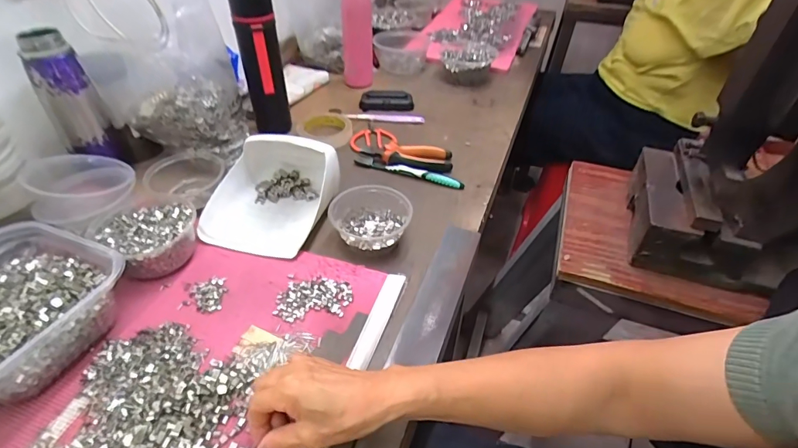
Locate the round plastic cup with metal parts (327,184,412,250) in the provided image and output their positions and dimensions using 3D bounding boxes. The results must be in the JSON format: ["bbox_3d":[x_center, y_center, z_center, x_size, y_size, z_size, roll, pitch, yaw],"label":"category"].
[{"bbox_3d":[-0.038,-0.006,0.582,0.107,0.045,0.096,3,42,-1],"label":"round plastic cup with metal parts"}]

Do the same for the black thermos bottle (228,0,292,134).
[{"bbox_3d":[-0.226,-0.264,0.717,0.066,0.251,0.054,-10,44,-14],"label":"black thermos bottle"}]

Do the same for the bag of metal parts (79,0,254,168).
[{"bbox_3d":[-0.334,-0.204,0.657,0.168,0.217,0.117,7,42,4],"label":"bag of metal parts"}]

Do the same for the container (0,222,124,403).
[{"bbox_3d":[-0.395,0.088,0.436,0.173,0.072,0.171,17,44,14],"label":"container"}]

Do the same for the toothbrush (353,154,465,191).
[{"bbox_3d":[0.014,-0.089,0.703,0.186,0.013,0.017,17,44,15],"label":"toothbrush"}]

